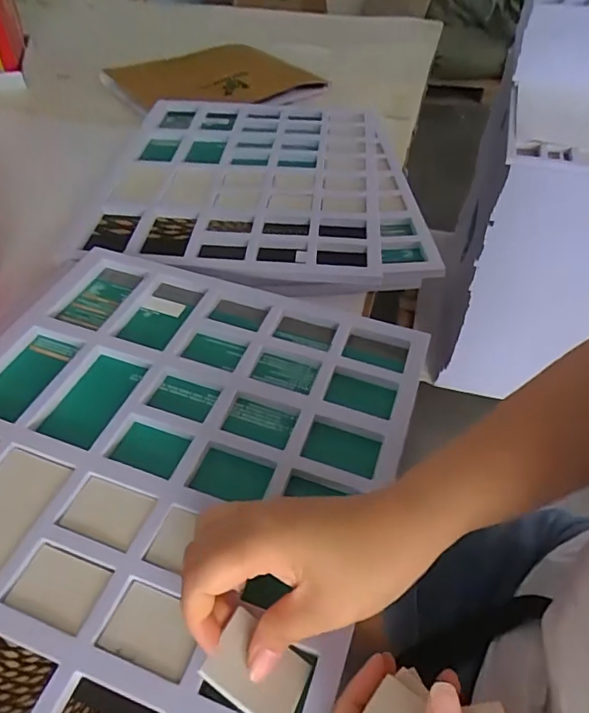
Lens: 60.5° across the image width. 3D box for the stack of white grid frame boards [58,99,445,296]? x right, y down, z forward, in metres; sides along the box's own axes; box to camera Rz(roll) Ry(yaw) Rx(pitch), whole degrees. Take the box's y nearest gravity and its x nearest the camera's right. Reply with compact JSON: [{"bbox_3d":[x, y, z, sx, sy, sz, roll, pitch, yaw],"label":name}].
[{"bbox_3d":[-0.048,-0.252,0.685,0.408,0.030,0.452,2,45,-1],"label":"stack of white grid frame boards"}]

